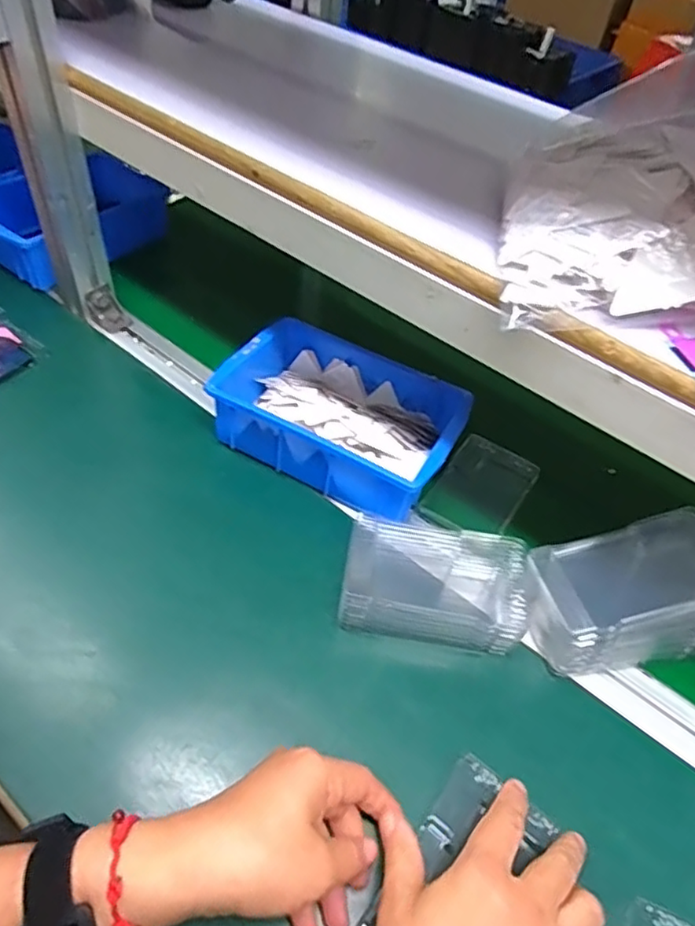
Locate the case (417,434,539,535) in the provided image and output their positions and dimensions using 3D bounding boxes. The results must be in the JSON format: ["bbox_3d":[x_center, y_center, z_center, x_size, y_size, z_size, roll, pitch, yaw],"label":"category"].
[{"bbox_3d":[0.119,0.023,0.551,0.072,0.016,0.104,30,51,17],"label":"case"}]

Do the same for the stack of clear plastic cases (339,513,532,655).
[{"bbox_3d":[0.063,0.087,0.463,0.137,0.043,0.087,9,48,-1],"label":"stack of clear plastic cases"}]

